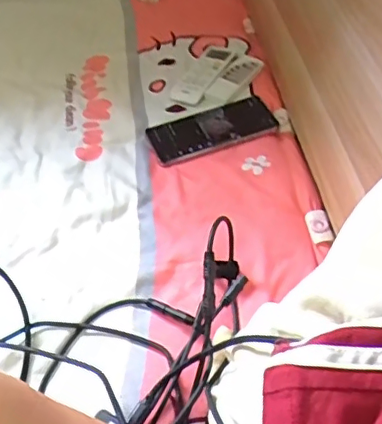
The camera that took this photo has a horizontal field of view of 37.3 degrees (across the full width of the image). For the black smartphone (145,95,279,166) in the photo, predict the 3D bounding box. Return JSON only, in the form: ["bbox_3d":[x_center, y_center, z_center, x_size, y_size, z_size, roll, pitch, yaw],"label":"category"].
[{"bbox_3d":[0.029,-0.112,0.757,0.169,0.014,0.087,-17,44,-9],"label":"black smartphone"}]

